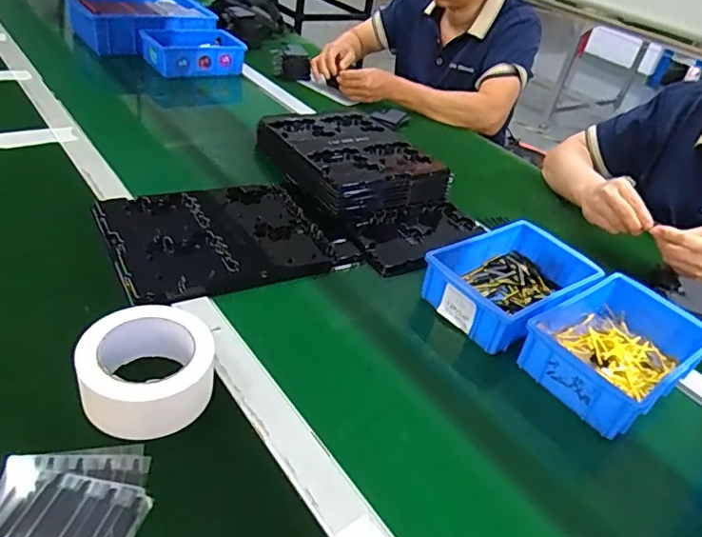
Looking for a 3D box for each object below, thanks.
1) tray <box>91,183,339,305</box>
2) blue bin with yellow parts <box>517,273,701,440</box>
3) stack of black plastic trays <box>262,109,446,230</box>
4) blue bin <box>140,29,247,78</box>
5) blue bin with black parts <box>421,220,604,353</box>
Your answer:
[{"bbox_3d":[-0.161,-0.042,0.665,0.252,0.023,0.192,-11,43,-31],"label":"tray"},{"bbox_3d":[0.297,0.086,0.601,0.201,0.055,0.132,-19,47,-36],"label":"blue bin with yellow parts"},{"bbox_3d":[-0.002,-0.166,0.846,0.202,0.070,0.260,-14,44,-31],"label":"stack of black plastic trays"},{"bbox_3d":[-0.295,-0.403,1.012,0.181,0.062,0.090,-10,42,-27],"label":"blue bin"},{"bbox_3d":[0.199,0.013,0.659,0.204,0.058,0.136,-23,49,-37],"label":"blue bin with black parts"}]

